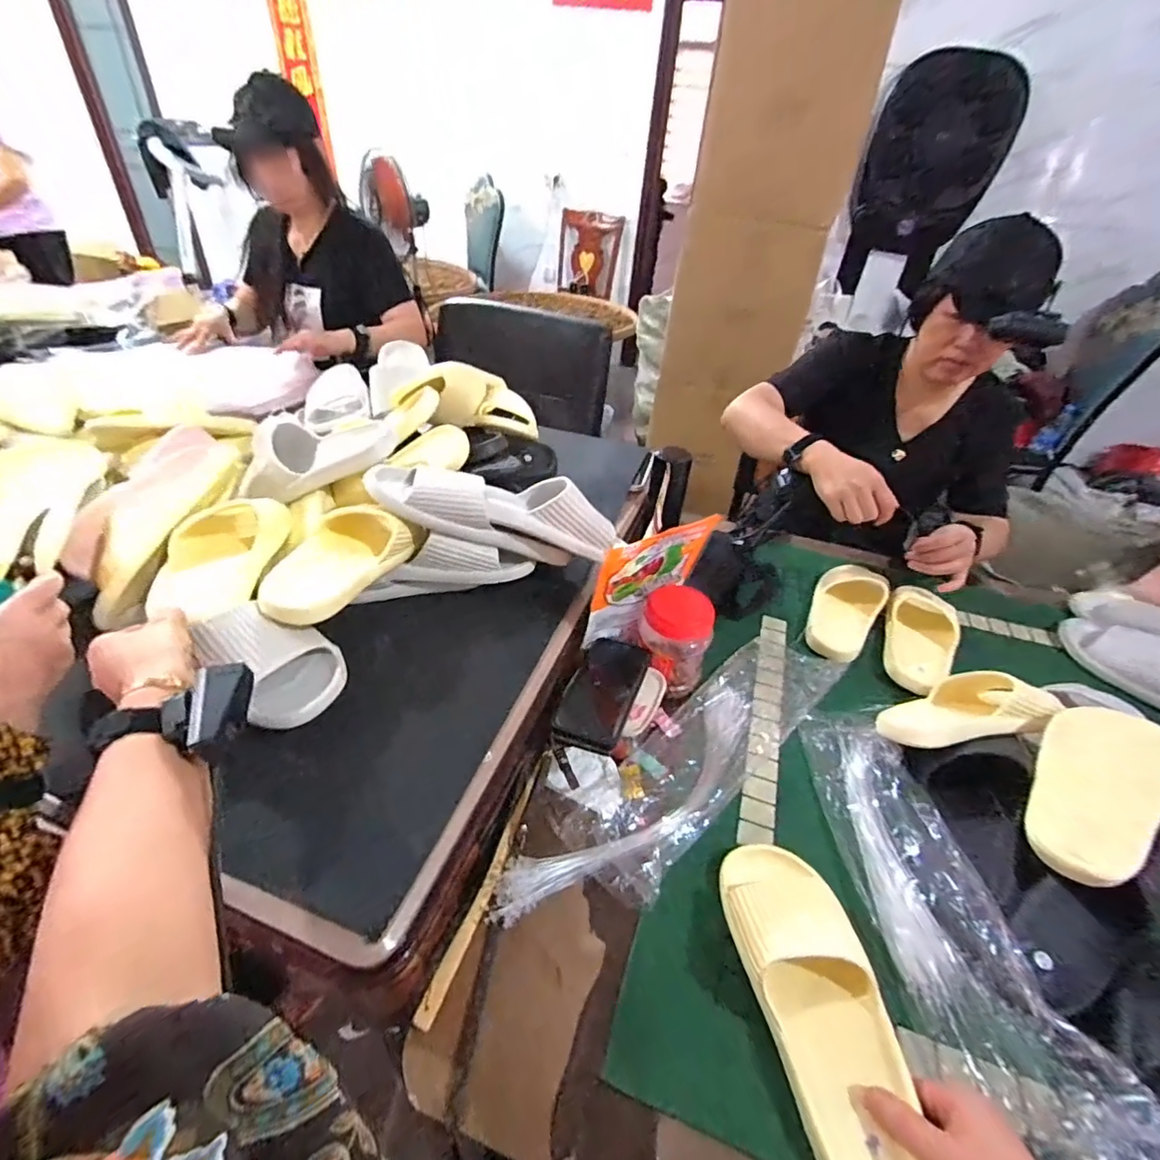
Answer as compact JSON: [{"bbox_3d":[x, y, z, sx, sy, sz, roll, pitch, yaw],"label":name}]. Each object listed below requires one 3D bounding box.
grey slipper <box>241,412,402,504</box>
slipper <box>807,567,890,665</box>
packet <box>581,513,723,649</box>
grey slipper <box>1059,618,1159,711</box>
[{"bbox_3d":[-0.356,-0.176,0.732,0.196,0.067,0.088,-25,48,-33],"label":"grey slipper"},{"bbox_3d":[0.431,0.045,0.874,0.105,0.058,0.233,24,42,21],"label":"slipper"},{"bbox_3d":[0.091,0.004,0.702,0.182,0.157,0.033,-24,47,-32],"label":"packet"},{"bbox_3d":[0.879,0.141,0.803,0.113,0.061,0.271,-21,46,-30],"label":"grey slipper"}]

